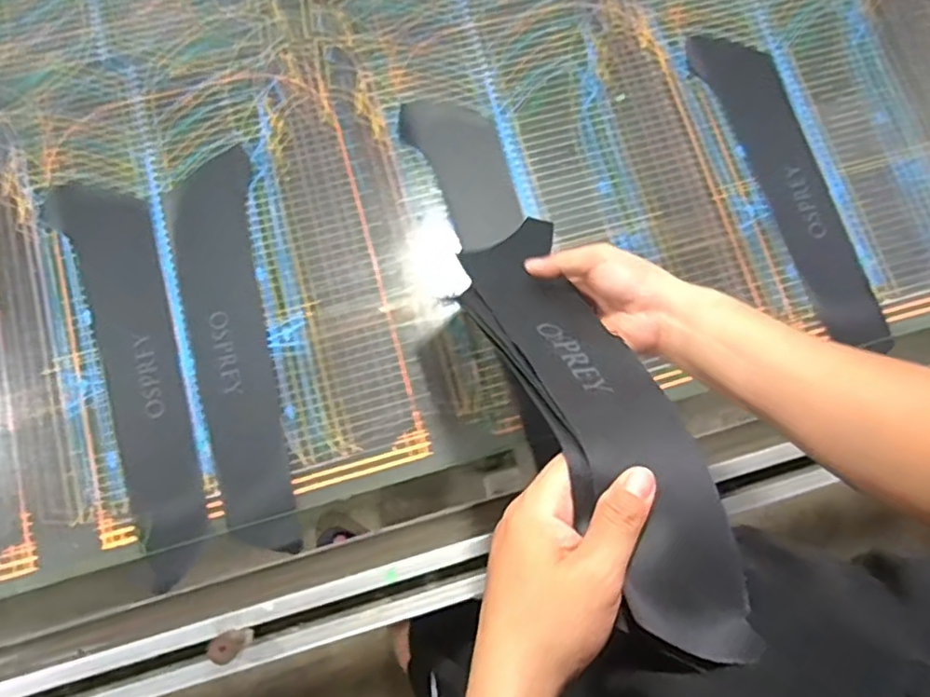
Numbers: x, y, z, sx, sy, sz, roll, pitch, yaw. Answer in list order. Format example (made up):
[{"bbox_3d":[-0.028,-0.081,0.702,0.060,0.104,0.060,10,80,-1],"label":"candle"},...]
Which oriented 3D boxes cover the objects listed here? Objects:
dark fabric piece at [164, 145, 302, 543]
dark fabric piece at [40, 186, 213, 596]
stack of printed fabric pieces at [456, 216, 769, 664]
[{"bbox_3d":[-0.244,-0.006,0.664,0.093,0.008,0.417,-11,78,-3],"label":"dark fabric piece"},{"bbox_3d":[-0.336,0.020,0.653,0.093,0.005,0.417,-18,79,-4],"label":"dark fabric piece"},{"bbox_3d":[0.071,0.013,0.445,0.095,0.061,0.388,-18,43,-4],"label":"stack of printed fabric pieces"}]

